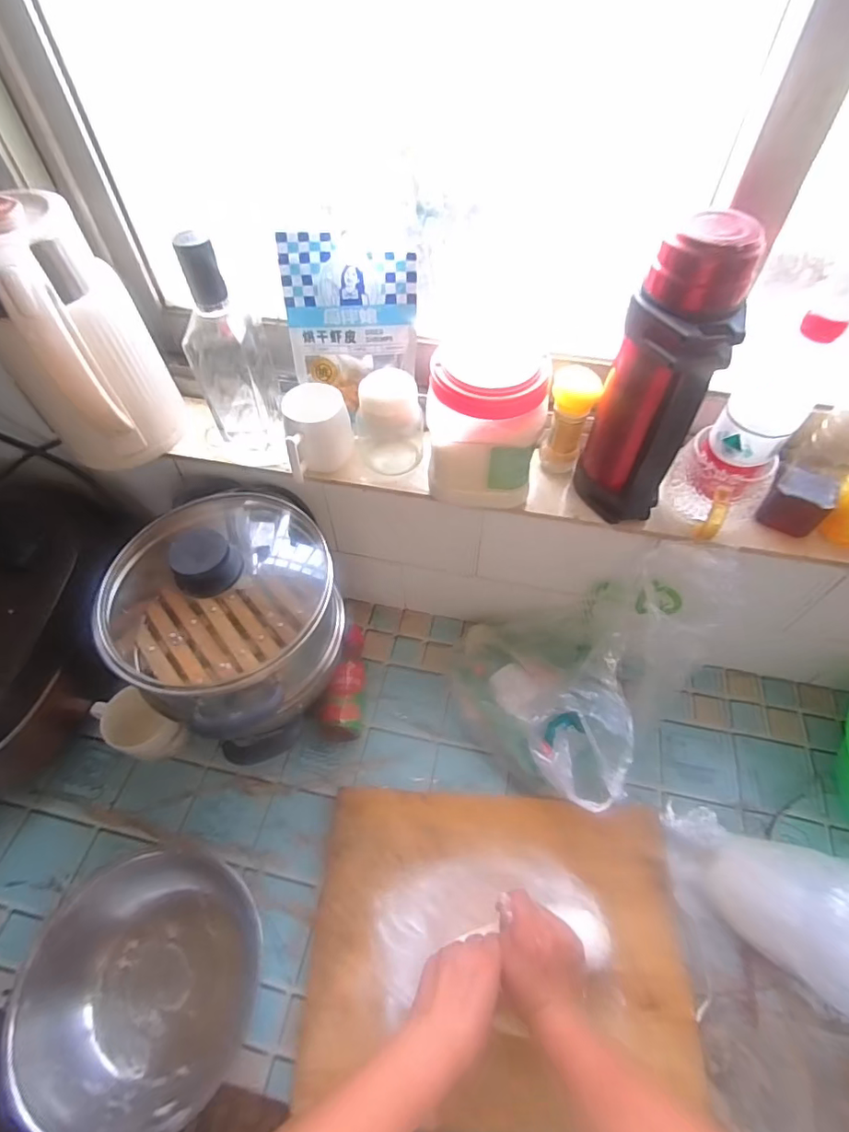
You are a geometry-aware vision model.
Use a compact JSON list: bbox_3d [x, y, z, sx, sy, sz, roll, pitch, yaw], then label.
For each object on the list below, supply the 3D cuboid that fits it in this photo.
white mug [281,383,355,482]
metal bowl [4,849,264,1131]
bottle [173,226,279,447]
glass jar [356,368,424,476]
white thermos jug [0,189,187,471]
[{"bbox_3d":[-0.119,-0.147,0.598,0.071,0.092,0.069,-8,55,-6],"label":"white mug"},{"bbox_3d":[-0.292,0.433,0.544,0.216,0.105,0.223,0,55,0],"label":"metal bowl"},{"bbox_3d":[-0.209,-0.228,0.565,0.068,0.230,0.078,-4,55,-2],"label":"bottle"},{"bbox_3d":[-0.037,-0.163,0.606,0.060,0.116,0.060,0,55,0],"label":"glass jar"},{"bbox_3d":[-0.346,-0.215,0.549,0.139,0.255,0.126,-33,61,-21],"label":"white thermos jug"}]

